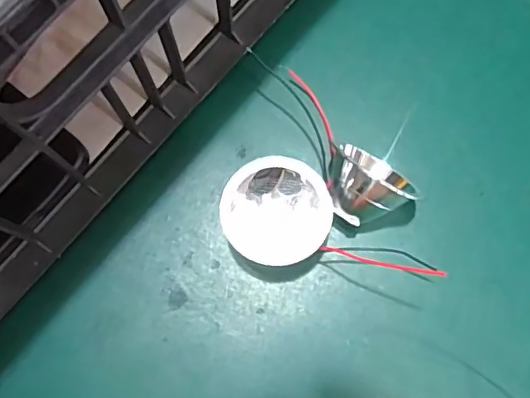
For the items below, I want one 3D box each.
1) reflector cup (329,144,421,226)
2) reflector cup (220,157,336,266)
[{"bbox_3d":[0.047,-0.003,0.244,0.040,0.028,0.033,19,77,6],"label":"reflector cup"},{"bbox_3d":[0.005,0.007,0.242,0.044,0.027,0.045,0,76,1],"label":"reflector cup"}]

